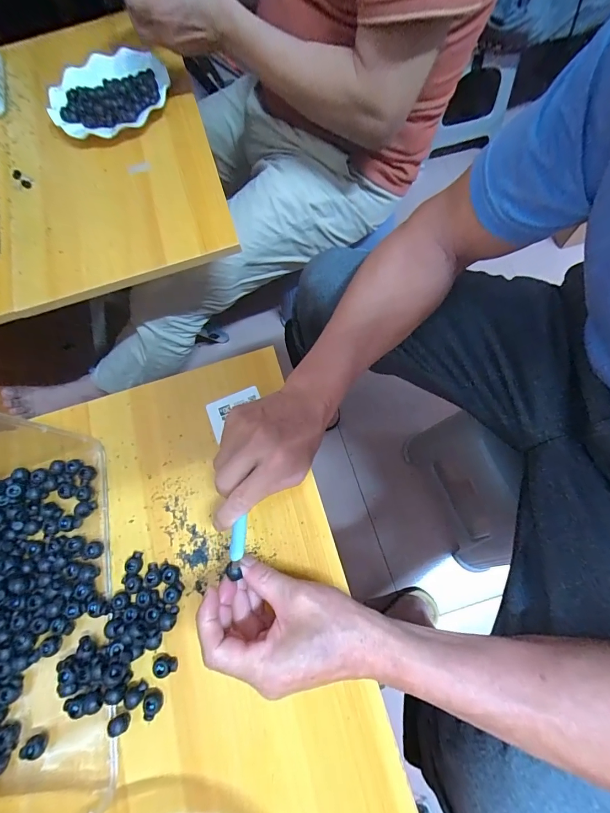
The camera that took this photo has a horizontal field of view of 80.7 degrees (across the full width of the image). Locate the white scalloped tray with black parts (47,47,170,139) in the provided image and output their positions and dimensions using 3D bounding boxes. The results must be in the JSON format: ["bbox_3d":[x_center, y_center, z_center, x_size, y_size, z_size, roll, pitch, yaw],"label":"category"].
[{"bbox_3d":[-0.297,-0.469,0.539,0.173,0.035,0.163,-22,71,-4],"label":"white scalloped tray with black parts"}]

